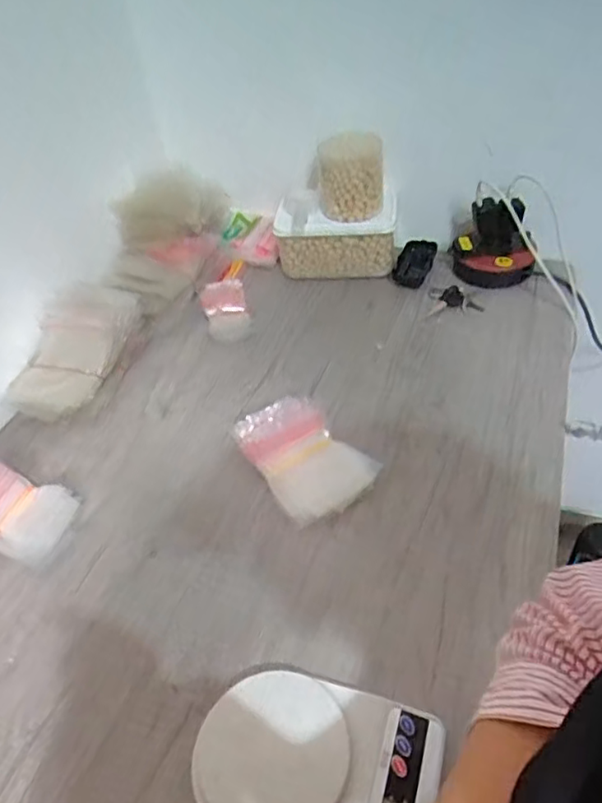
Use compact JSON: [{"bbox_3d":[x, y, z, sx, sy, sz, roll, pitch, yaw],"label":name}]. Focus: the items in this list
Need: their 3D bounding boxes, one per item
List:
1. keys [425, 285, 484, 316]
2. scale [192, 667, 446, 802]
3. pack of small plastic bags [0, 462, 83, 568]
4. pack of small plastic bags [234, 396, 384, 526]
[{"bbox_3d":[0.216,-0.147,0.880,0.082,0.020,0.068,-12,44,-3],"label":"keys"},{"bbox_3d":[0.010,0.276,0.447,0.168,0.030,0.125,10,47,18],"label":"scale"},{"bbox_3d":[-0.312,0.111,0.636,0.131,0.059,0.082,7,46,16],"label":"pack of small plastic bags"},{"bbox_3d":[-0.001,0.057,0.668,0.115,0.040,0.162,-33,49,-23],"label":"pack of small plastic bags"}]

